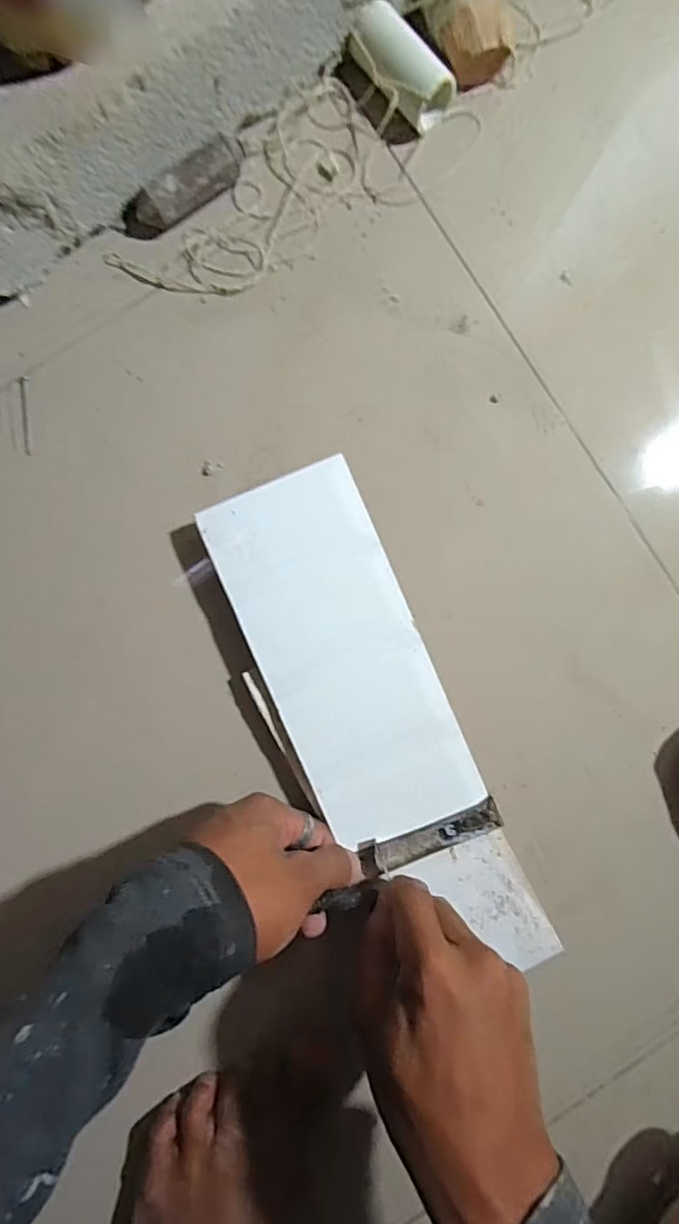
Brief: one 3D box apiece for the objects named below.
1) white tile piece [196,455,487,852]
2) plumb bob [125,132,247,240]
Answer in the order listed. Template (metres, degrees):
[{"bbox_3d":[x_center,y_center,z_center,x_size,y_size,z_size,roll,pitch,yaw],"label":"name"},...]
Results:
[{"bbox_3d":[0.002,0.027,0.346,0.096,0.006,0.224,-23,91,-2],"label":"white tile piece"},{"bbox_3d":[-0.098,-0.265,0.352,0.082,0.022,0.024,-32,91,0],"label":"plumb bob"}]

